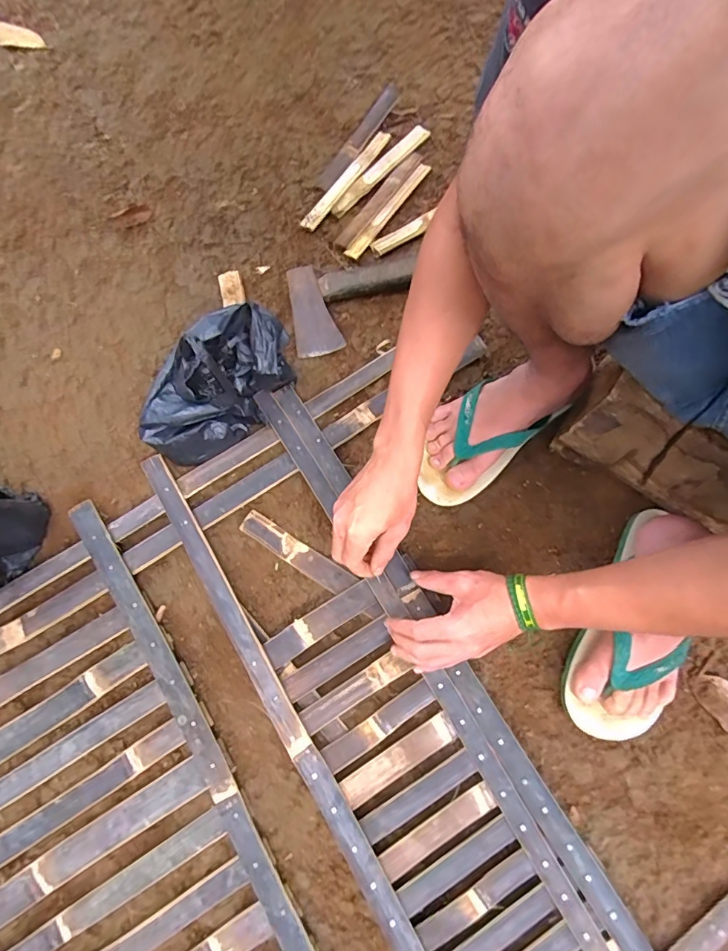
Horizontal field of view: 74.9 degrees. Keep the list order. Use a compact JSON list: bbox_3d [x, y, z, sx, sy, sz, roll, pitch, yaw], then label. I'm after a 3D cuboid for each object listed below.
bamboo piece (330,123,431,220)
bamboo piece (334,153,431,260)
[{"bbox_3d":[0.025,-0.466,0.717,0.027,0.007,0.209,41,80,10],"label":"bamboo piece"},{"bbox_3d":[0.030,-0.404,0.702,0.043,0.010,0.202,34,79,9],"label":"bamboo piece"}]

